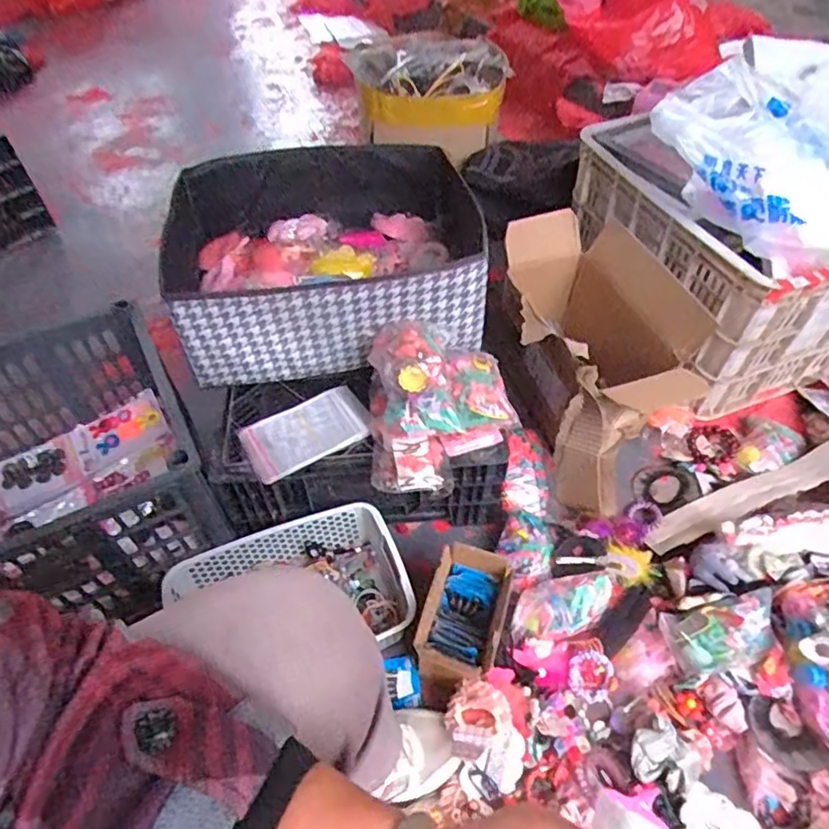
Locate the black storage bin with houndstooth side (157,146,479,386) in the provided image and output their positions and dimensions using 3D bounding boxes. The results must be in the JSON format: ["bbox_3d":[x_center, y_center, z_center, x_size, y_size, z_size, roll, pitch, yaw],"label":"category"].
[{"bbox_3d":[-0.130,-0.229,0.864,0.461,0.182,0.347,-12,52,-8],"label":"black storage bin with houndstooth side"}]

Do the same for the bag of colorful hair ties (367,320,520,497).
[{"bbox_3d":[0.035,-0.025,0.752,0.186,0.132,0.210,-4,51,-2],"label":"bag of colorful hair ties"}]

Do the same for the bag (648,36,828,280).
[{"bbox_3d":[0.562,-0.386,0.873,0.331,0.183,0.357,34,59,25],"label":"bag"}]

